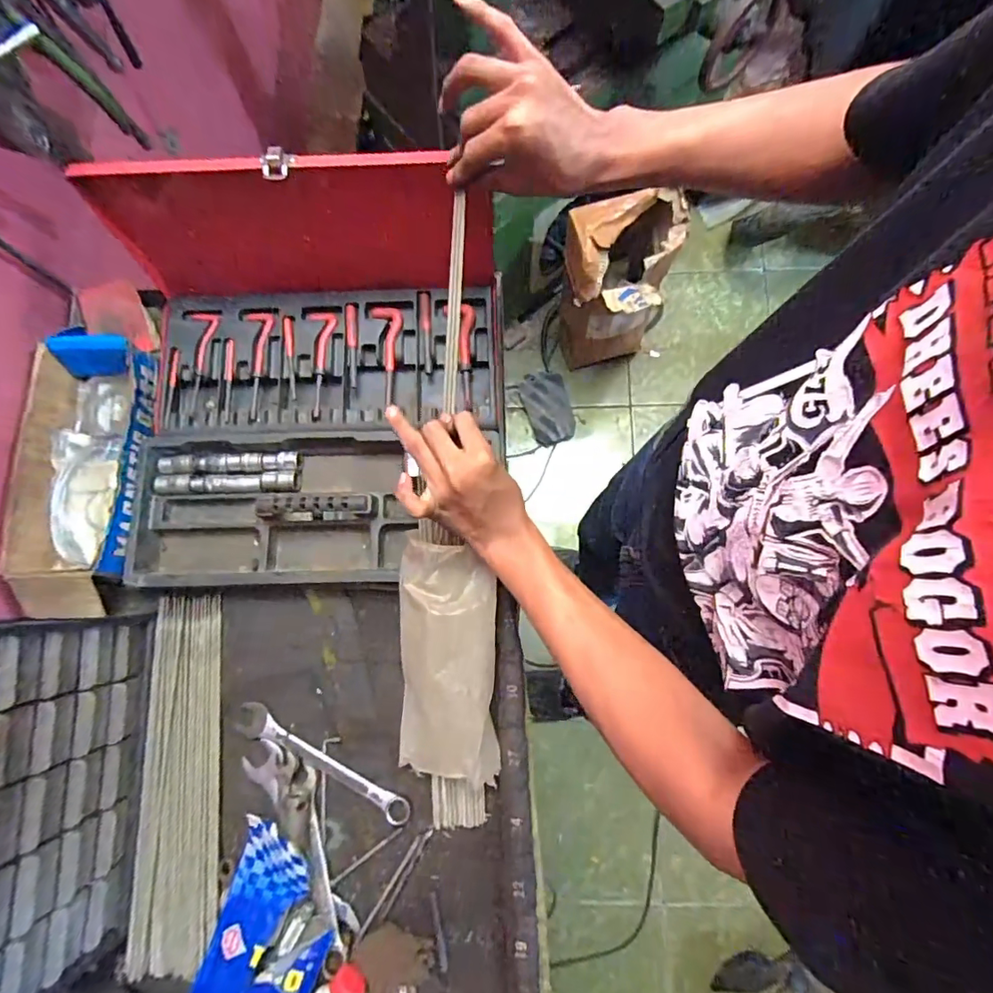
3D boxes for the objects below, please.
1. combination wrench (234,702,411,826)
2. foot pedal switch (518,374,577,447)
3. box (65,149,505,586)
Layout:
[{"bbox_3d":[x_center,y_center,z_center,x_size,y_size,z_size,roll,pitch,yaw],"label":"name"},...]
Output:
[{"bbox_3d":[-0.173,0.267,0.507,0.195,0.007,0.031,27,80,6],"label":"combination wrench"},{"bbox_3d":[0.137,-0.241,1.364,0.122,0.055,0.202,-13,78,-1],"label":"foot pedal switch"},{"bbox_3d":[-0.195,-0.106,0.498,0.390,0.174,0.372,-2,78,1],"label":"box"}]

